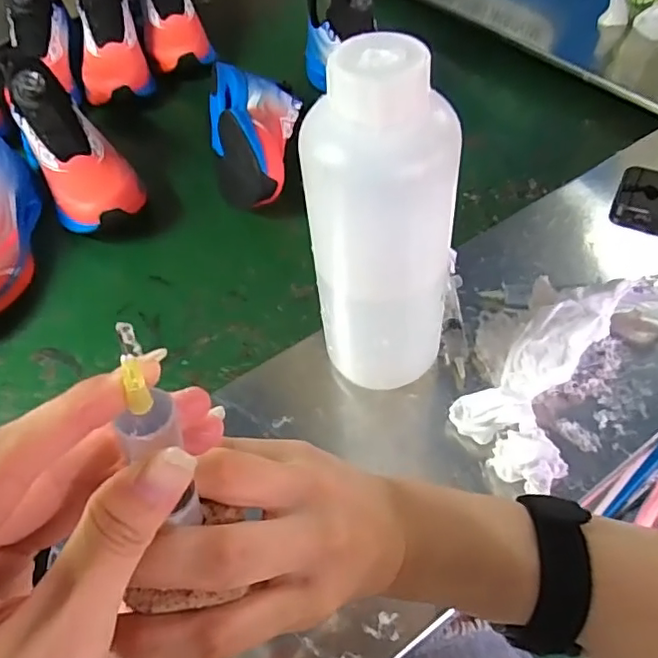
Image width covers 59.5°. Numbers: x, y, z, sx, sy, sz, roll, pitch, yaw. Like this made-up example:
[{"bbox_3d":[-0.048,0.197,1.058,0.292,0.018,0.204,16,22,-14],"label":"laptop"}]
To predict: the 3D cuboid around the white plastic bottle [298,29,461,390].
[{"bbox_3d":[0.036,-0.050,0.381,0.072,0.253,0.072,-2,51,3],"label":"white plastic bottle"}]

